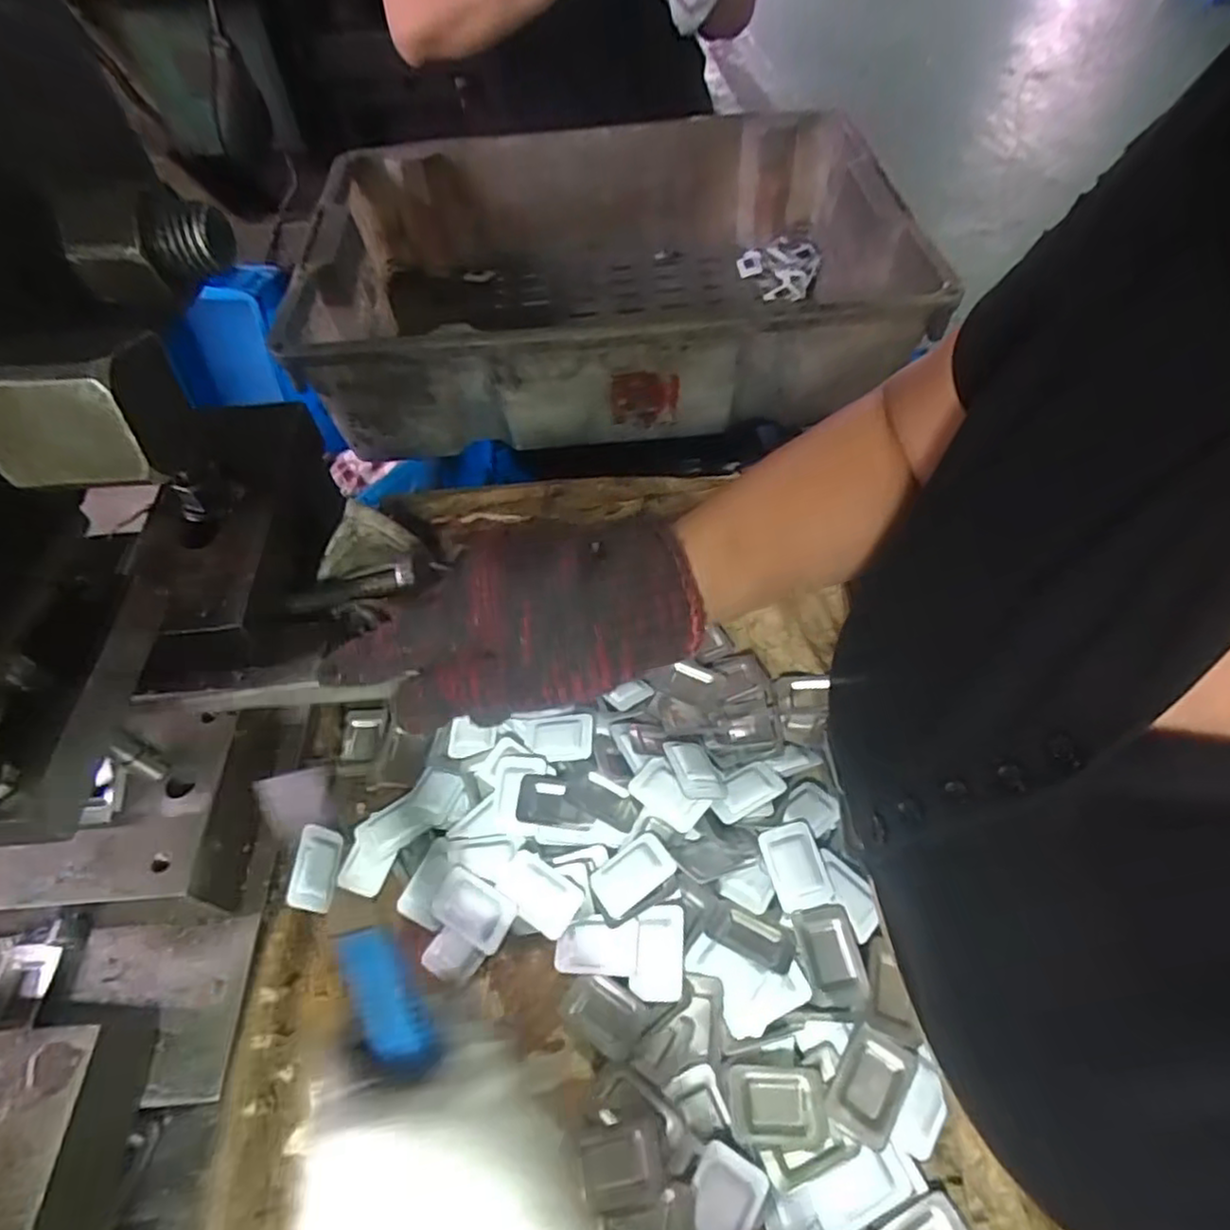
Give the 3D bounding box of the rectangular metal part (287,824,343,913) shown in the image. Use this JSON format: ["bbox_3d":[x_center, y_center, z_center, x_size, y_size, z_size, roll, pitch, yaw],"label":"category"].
[{"bbox_3d":[-0.151,0.128,0.340,0.005,0.023,0.041,-26,45,26],"label":"rectangular metal part"}]

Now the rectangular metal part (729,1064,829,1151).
[{"bbox_3d":[0.068,0.203,0.278,0.039,0.005,0.028,0,54,2],"label":"rectangular metal part"}]

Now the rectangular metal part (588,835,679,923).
[{"bbox_3d":[0.009,0.128,0.332,0.042,0.010,0.026,-30,58,-18],"label":"rectangular metal part"}]

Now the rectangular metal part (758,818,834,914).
[{"bbox_3d":[0.090,0.124,0.332,0.028,0.006,0.040,-13,54,-7],"label":"rectangular metal part"}]

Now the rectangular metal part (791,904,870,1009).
[{"bbox_3d":[0.099,0.156,0.307,0.026,0.004,0.041,-7,54,-2],"label":"rectangular metal part"}]

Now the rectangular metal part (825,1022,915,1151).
[{"bbox_3d":[0.107,0.197,0.281,0.025,0.005,0.040,31,61,23],"label":"rectangular metal part"}]

